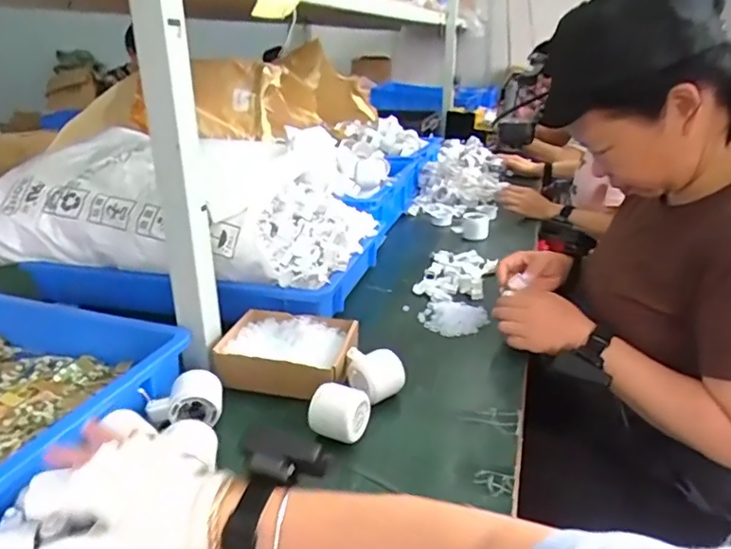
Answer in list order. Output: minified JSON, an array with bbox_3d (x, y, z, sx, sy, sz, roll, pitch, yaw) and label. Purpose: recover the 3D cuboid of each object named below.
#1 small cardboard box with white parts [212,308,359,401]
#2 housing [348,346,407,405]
[{"bbox_3d":[-0.103,0.104,0.749,0.174,0.048,0.147,6,24,12],"label":"small cardboard box with white parts"},{"bbox_3d":[0.013,0.129,0.684,0.070,0.054,0.071,1,24,1],"label":"housing"}]

